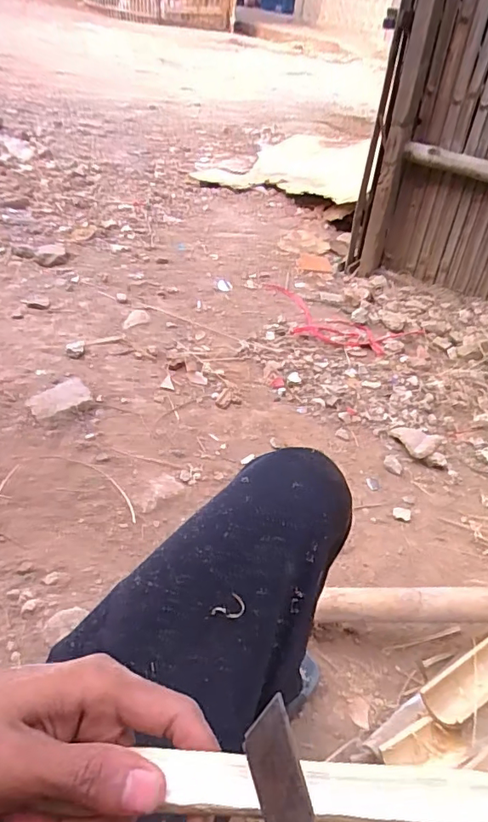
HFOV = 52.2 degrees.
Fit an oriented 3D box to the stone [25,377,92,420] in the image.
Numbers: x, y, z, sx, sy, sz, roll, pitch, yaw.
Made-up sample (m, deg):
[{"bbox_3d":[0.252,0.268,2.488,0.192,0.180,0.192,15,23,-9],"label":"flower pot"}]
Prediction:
[{"bbox_3d":[-0.416,-0.024,1.134,0.091,0.026,0.139,33,46,26],"label":"stone"}]

